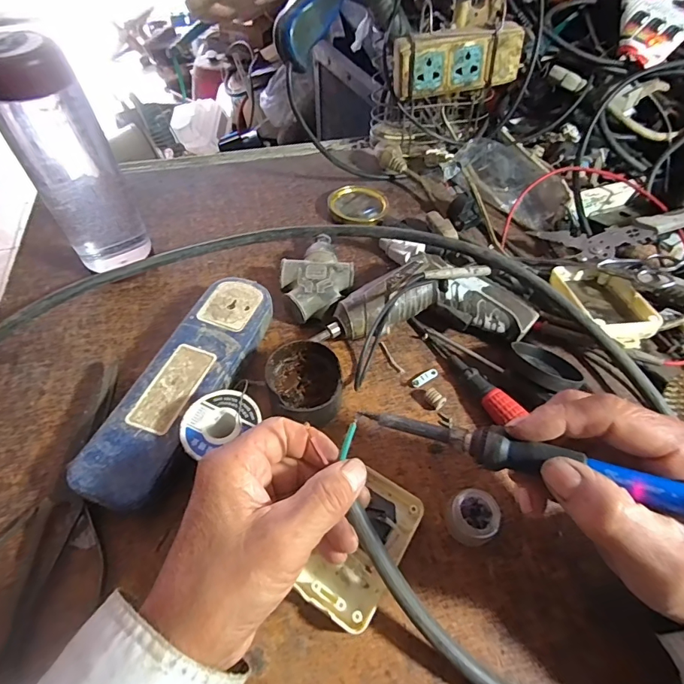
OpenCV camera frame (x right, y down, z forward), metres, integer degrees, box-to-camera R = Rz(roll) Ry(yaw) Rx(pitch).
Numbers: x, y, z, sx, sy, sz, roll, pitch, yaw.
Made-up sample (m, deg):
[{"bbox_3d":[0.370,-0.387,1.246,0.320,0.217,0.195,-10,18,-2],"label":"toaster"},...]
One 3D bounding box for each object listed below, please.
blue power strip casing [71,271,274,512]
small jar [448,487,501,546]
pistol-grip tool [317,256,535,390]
[{"bbox_3d":[-0.118,0.029,0.332,0.060,0.029,0.198,17,56,13],"label":"blue power strip casing"},{"bbox_3d":[0.089,0.119,0.291,0.032,0.021,0.032,-1,54,1],"label":"small jar"},{"bbox_3d":[0.068,-0.027,0.367,0.176,0.042,0.094,-17,56,-11],"label":"pistol-grip tool"}]

